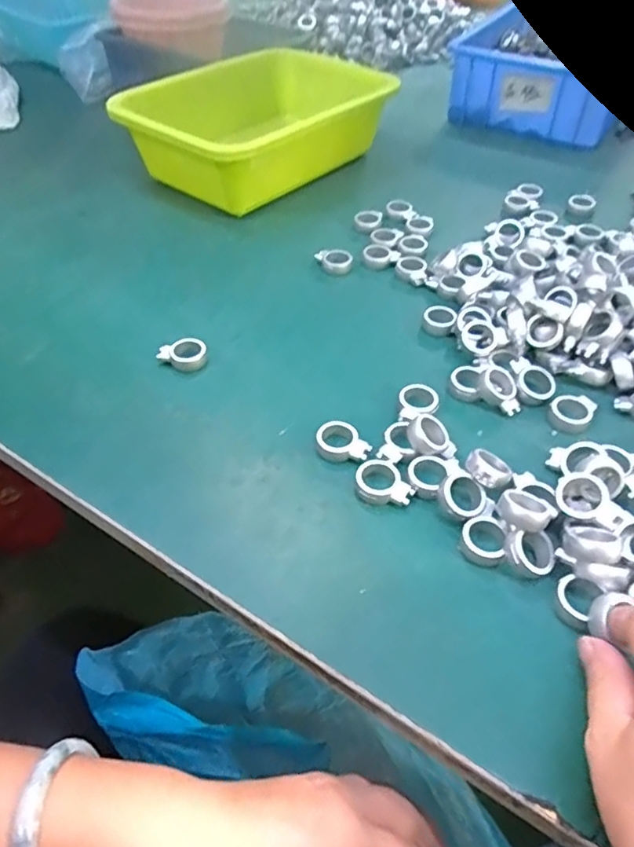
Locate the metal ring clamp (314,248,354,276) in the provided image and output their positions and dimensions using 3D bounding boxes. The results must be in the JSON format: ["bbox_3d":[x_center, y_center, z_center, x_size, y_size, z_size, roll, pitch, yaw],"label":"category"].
[{"bbox_3d":[0.015,-0.141,0.499,0.032,0.012,0.025,-4,47,-4],"label":"metal ring clamp"}]

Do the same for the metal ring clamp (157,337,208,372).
[{"bbox_3d":[-0.096,-0.049,0.412,0.033,0.011,0.024,0,47,-1],"label":"metal ring clamp"}]

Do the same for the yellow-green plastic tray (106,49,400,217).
[{"bbox_3d":[-0.056,-0.308,0.602,0.246,0.075,0.197,-28,53,-24],"label":"yellow-green plastic tray"}]

